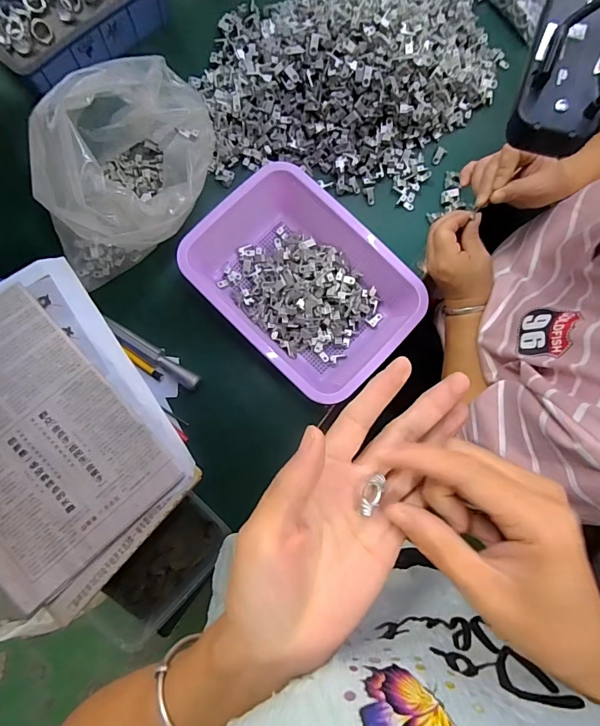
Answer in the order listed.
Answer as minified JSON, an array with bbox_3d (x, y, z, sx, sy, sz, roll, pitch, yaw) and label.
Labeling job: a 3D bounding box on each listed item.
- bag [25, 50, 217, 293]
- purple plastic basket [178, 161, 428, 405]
[{"bbox_3d":[-0.188,-0.230,0.484,0.160,0.172,0.201,-3,82,-3],"label":"bag"},{"bbox_3d":[0.000,-0.099,0.533,0.269,0.067,0.190,44,83,3],"label":"purple plastic basket"}]

